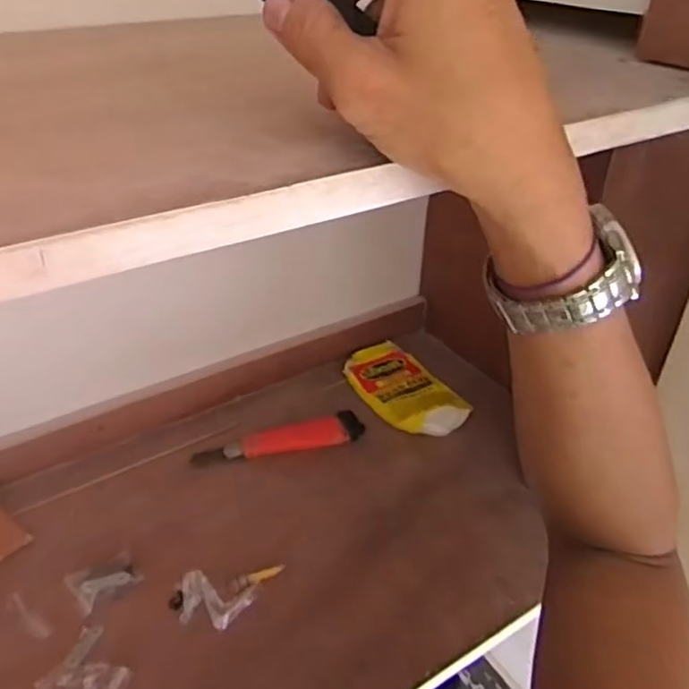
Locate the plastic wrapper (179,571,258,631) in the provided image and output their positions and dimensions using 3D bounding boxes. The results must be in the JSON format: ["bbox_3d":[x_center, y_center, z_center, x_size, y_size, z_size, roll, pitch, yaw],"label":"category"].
[{"bbox_3d":[-0.103,0.206,0.520,0.058,0.022,0.035,1,35,0],"label":"plastic wrapper"}]

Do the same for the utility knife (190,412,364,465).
[{"bbox_3d":[-0.069,0.100,0.676,0.176,0.011,0.037,-7,36,-11],"label":"utility knife"}]

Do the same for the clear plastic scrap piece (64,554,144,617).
[{"bbox_3d":[-0.200,0.197,0.536,0.052,0.005,0.044,-20,40,-26],"label":"clear plastic scrap piece"}]

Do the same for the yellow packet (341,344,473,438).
[{"bbox_3d":[0.068,0.050,0.761,0.094,0.025,0.174,-14,31,-15],"label":"yellow packet"}]

